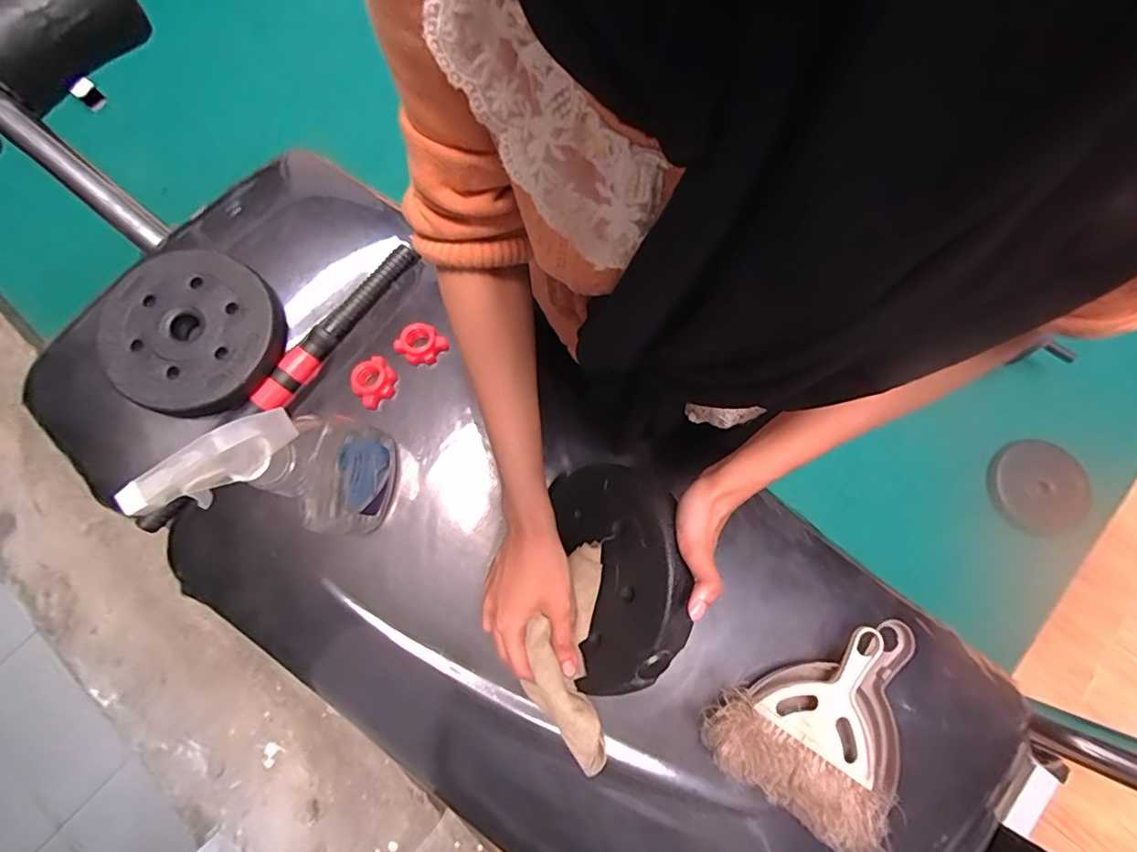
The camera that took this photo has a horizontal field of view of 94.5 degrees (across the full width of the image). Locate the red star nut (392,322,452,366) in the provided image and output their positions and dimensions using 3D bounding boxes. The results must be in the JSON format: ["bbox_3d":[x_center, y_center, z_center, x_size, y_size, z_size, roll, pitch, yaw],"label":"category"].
[{"bbox_3d":[-0.148,-0.082,0.530,0.039,0.024,0.041,37,78,7],"label":"red star nut"}]

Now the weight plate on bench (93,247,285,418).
[{"bbox_3d":[-0.394,-0.098,0.550,0.171,0.030,0.167,0,76,-1],"label":"weight plate on bench"}]

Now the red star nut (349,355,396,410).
[{"bbox_3d":[-0.192,-0.044,0.520,0.043,0.021,0.038,-41,81,-10],"label":"red star nut"}]

